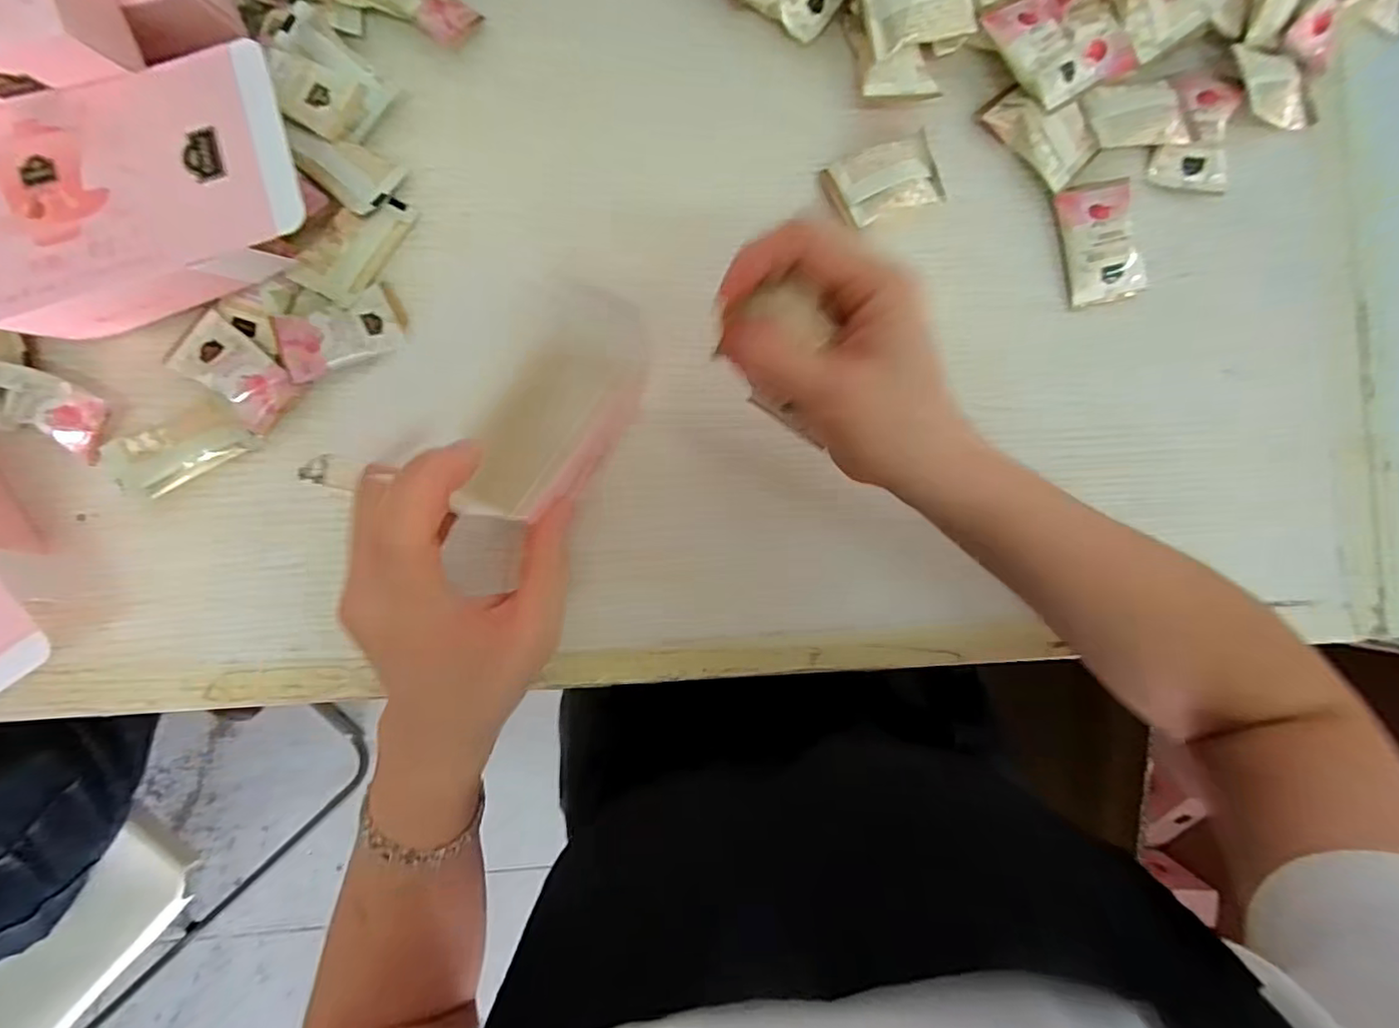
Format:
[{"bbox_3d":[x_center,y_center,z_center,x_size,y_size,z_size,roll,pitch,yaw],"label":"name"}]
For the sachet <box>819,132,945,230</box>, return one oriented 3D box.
[{"bbox_3d":[0.104,-0.186,0.335,0.061,0.020,0.040,-22,90,-5],"label":"sachet"}]

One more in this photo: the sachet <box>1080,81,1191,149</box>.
[{"bbox_3d":[0.249,-0.227,0.336,0.061,0.009,0.039,-18,89,-5],"label":"sachet"}]

